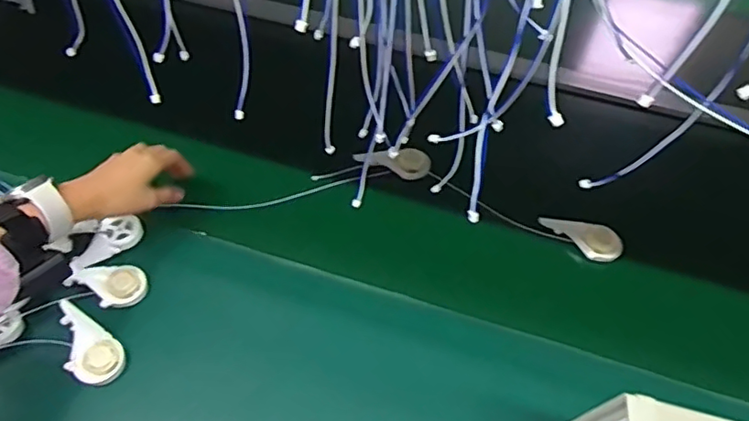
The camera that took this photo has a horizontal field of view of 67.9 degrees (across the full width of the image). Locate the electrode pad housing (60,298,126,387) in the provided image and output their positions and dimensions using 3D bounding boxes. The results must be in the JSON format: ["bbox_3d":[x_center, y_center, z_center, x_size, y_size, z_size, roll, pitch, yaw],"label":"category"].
[{"bbox_3d":[-0.287,0.134,0.548,0.090,0.027,0.047,31,59,20],"label":"electrode pad housing"}]

